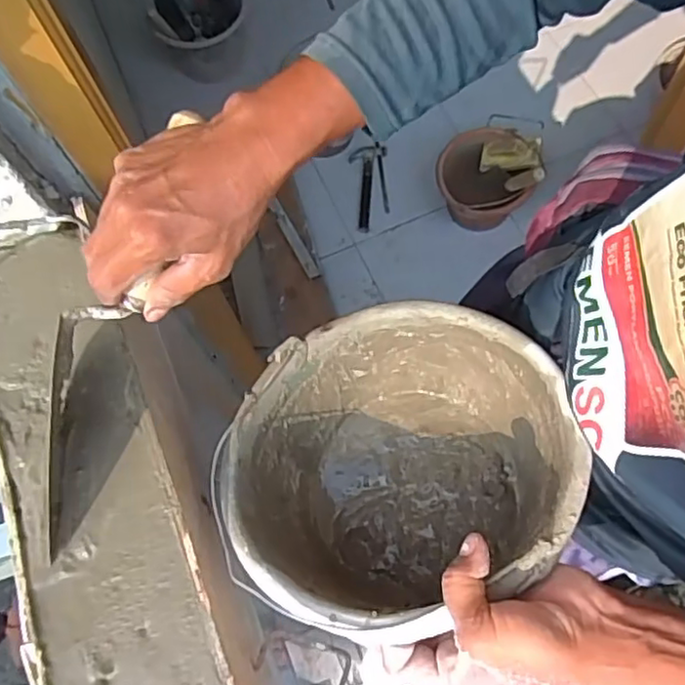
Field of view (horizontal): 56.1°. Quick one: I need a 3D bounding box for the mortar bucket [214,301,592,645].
[{"bbox_3d":[0.054,0.118,0.516,0.255,0.179,0.255,-10,49,11],"label":"mortar bucket"}]

